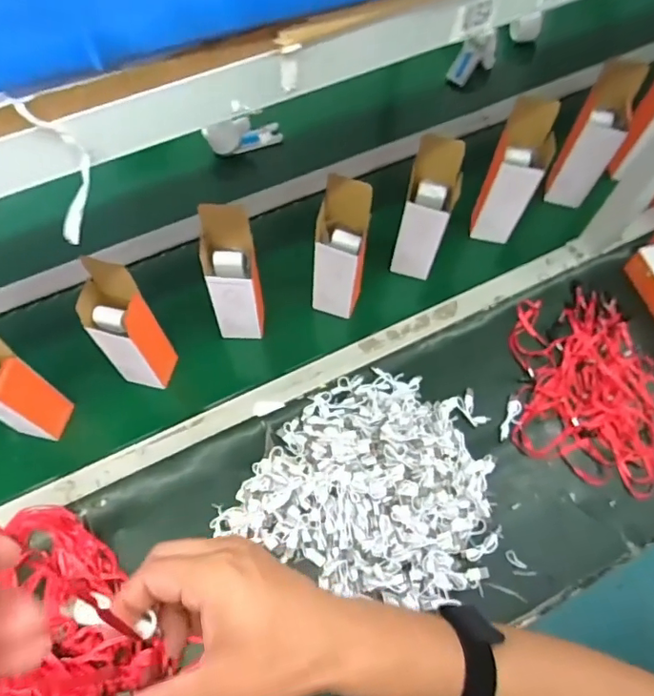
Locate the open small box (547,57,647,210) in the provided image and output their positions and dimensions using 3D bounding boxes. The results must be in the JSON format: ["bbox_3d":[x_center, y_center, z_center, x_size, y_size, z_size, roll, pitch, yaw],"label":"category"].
[{"bbox_3d":[0.438,-0.349,0.886,0.083,0.233,0.076,25,66,11],"label":"open small box"}]

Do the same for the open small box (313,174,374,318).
[{"bbox_3d":[0.021,-0.132,0.783,0.074,0.241,0.076,12,65,5],"label":"open small box"}]

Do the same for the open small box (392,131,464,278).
[{"bbox_3d":[0.152,-0.204,0.811,0.078,0.232,0.070,13,65,5],"label":"open small box"}]

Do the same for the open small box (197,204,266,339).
[{"bbox_3d":[-0.130,-0.097,0.748,0.073,0.201,0.080,-5,65,-3],"label":"open small box"}]

